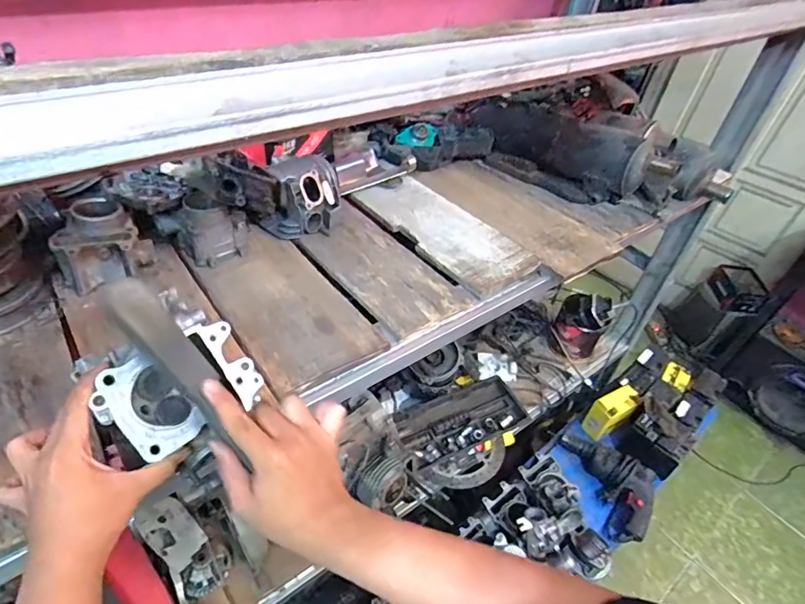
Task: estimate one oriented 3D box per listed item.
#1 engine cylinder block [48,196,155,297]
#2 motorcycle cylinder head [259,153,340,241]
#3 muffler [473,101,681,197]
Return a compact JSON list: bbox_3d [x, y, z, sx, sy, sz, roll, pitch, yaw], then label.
[{"bbox_3d":[-0.432,-0.085,0.689,0.115,0.079,0.105,-22,51,-29],"label":"engine cylinder block"},{"bbox_3d":[-0.181,-0.186,0.848,0.138,0.104,0.104,-2,44,-10],"label":"motorcycle cylinder head"},{"bbox_3d":[0.344,-0.344,1.018,0.433,0.105,0.121,30,47,22],"label":"muffler"}]

